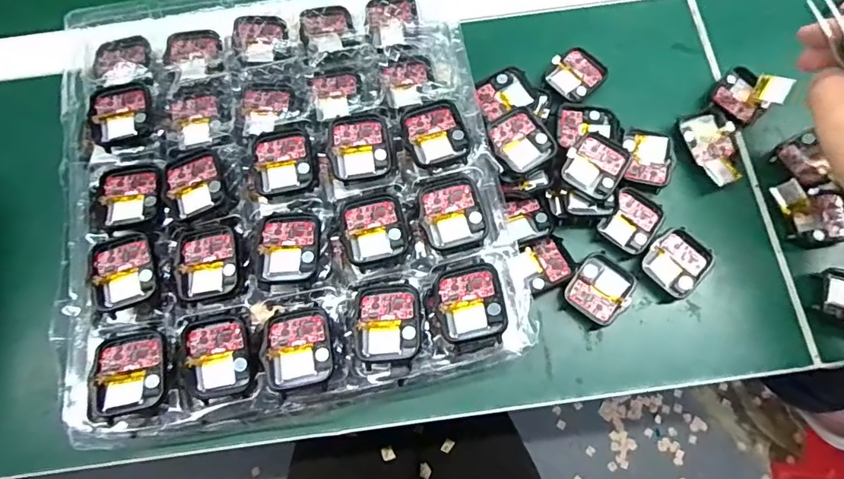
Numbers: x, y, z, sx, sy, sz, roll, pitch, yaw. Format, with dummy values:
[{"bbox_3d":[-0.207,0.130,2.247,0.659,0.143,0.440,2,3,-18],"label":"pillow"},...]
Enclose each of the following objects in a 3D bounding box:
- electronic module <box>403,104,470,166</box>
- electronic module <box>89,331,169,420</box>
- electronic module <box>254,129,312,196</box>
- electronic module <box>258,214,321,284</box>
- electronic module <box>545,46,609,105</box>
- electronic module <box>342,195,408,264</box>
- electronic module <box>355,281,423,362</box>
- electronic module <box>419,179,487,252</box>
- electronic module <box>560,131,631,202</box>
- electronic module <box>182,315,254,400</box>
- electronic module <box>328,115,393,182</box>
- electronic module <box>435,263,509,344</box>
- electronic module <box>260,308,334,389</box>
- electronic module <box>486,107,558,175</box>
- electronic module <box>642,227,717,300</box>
[{"bbox_3d":[0.008,-0.065,0.302,0.035,0.007,0.040,-20,73,-4],"label":"electronic module"},{"bbox_3d":[-0.160,0.072,0.264,0.038,0.007,0.044,-5,73,0],"label":"electronic module"},{"bbox_3d":[-0.087,-0.048,0.305,0.036,0.010,0.043,-10,73,-1],"label":"electronic module"},{"bbox_3d":[-0.078,0.004,0.284,0.035,0.007,0.042,-2,73,1],"label":"electronic module"},{"bbox_3d":[0.117,-0.125,0.368,0.037,0.009,0.042,42,79,13],"label":"electronic module"},{"bbox_3d":[-0.028,-0.007,0.288,0.036,0.004,0.042,-10,73,-1],"label":"electronic module"},{"bbox_3d":[-0.019,0.045,0.269,0.035,0.005,0.043,0,73,2],"label":"electronic module"},{"bbox_3d":[0.018,-0.015,0.291,0.036,0.007,0.042,-12,73,-2],"label":"electronic module"},{"bbox_3d":[0.118,-0.049,0.330,0.038,0.016,0.039,29,76,10],"label":"electronic module"},{"bbox_3d":[-0.114,0.065,0.270,0.036,0.009,0.045,-16,73,-3],"label":"electronic module"},{"bbox_3d":[-0.039,-0.059,0.303,0.038,0.006,0.043,-7,73,0],"label":"electronic module"},{"bbox_3d":[0.027,0.033,0.268,0.036,0.013,0.046,-10,73,-1],"label":"electronic module"},{"bbox_3d":[-0.068,0.060,0.267,0.038,0.004,0.041,-9,73,-1],"label":"electronic module"},{"bbox_3d":[0.066,-0.065,0.322,0.040,0.008,0.040,-33,82,-6],"label":"electronic module"},{"bbox_3d":[0.173,0.016,0.328,0.042,0.010,0.038,-42,76,-10],"label":"electronic module"}]

